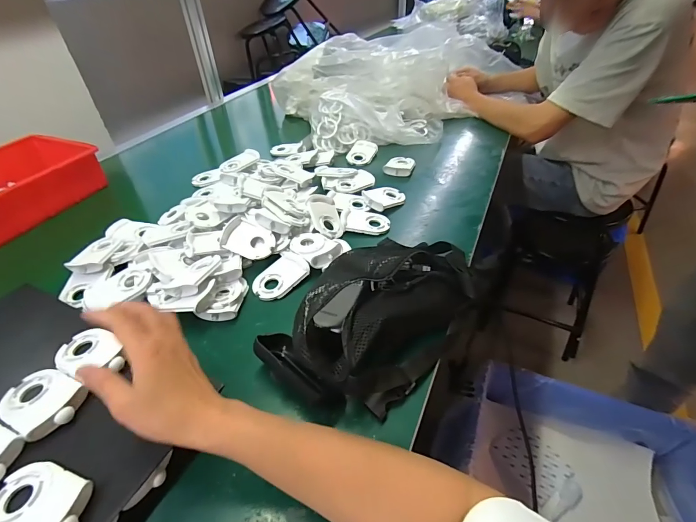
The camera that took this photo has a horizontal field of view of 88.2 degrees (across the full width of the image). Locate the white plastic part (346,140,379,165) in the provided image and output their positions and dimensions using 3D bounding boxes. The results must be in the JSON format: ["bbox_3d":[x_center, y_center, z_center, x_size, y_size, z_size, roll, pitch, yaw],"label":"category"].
[{"bbox_3d":[0.031,-0.257,0.849,0.060,0.030,0.080,15,44,20],"label":"white plastic part"}]

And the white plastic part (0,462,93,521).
[{"bbox_3d":[-0.249,0.193,0.284,0.085,0.021,0.058,16,44,21],"label":"white plastic part"}]

